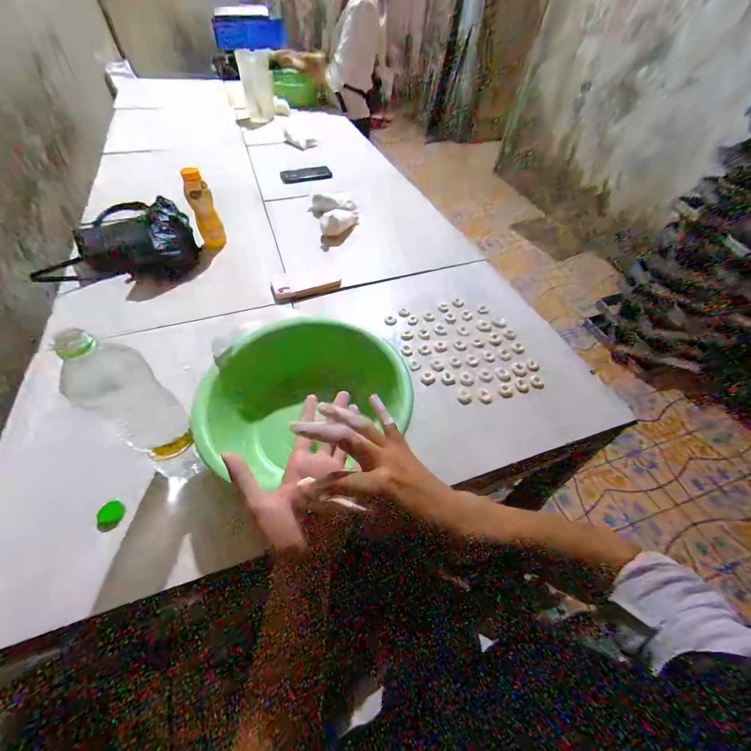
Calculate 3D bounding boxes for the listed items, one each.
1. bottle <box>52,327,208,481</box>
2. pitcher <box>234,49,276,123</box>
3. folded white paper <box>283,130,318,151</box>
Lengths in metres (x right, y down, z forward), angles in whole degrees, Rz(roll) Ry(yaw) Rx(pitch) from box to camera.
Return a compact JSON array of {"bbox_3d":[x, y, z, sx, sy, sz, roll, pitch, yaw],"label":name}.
[{"bbox_3d":[-0.285,0.061,0.423,0.079,0.228,0.077,-35,61,-25],"label":"bottle"},{"bbox_3d":[-0.502,-1.234,1.426,0.128,0.207,0.136,-11,54,-11],"label":"pitcher"},{"bbox_3d":[-0.297,-0.924,1.315,0.128,0.047,0.053,-2,51,-4],"label":"folded white paper"}]

